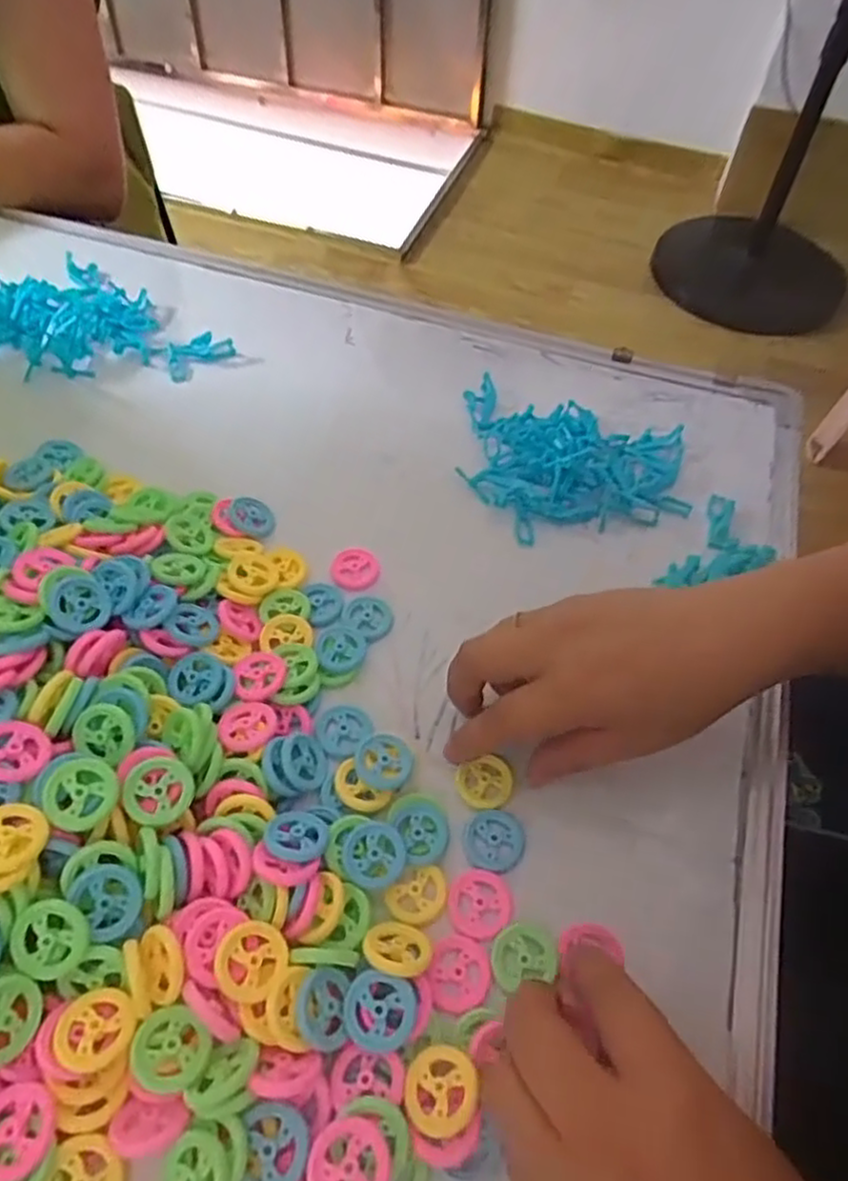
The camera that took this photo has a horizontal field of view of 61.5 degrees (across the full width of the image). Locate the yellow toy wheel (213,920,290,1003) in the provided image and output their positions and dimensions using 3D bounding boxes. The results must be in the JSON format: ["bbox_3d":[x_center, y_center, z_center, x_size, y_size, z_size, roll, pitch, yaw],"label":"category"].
[{"bbox_3d":[-0.071,0.151,0.292,0.029,0.005,0.028,1,53,-1],"label":"yellow toy wheel"}]

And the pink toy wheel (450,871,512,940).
[{"bbox_3d":[0.027,0.145,0.332,0.029,0.004,0.029,1,53,-1],"label":"pink toy wheel"}]

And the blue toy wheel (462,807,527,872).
[{"bbox_3d":[0.035,0.122,0.350,0.030,0.004,0.030,1,53,-1],"label":"blue toy wheel"}]

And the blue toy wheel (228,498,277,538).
[{"bbox_3d":[-0.111,-0.047,0.460,0.030,0.005,0.027,25,52,-18],"label":"blue toy wheel"}]

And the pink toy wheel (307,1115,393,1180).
[{"bbox_3d":[-0.027,0.211,0.261,0.030,0.007,0.029,1,53,-1],"label":"pink toy wheel"}]

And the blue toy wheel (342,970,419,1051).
[{"bbox_3d":[-0.018,0.172,0.292,0.030,0.005,0.028,0,68,0],"label":"blue toy wheel"}]

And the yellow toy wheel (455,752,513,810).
[{"bbox_3d":[0.031,0.098,0.364,0.028,0.006,0.026,1,53,-1],"label":"yellow toy wheel"}]

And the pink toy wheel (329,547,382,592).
[{"bbox_3d":[-0.043,-0.013,0.445,0.028,0.005,0.029,1,53,-1],"label":"pink toy wheel"}]

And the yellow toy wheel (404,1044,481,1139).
[{"bbox_3d":[0.007,0.196,0.280,0.029,0.004,0.030,-13,41,11],"label":"yellow toy wheel"}]

